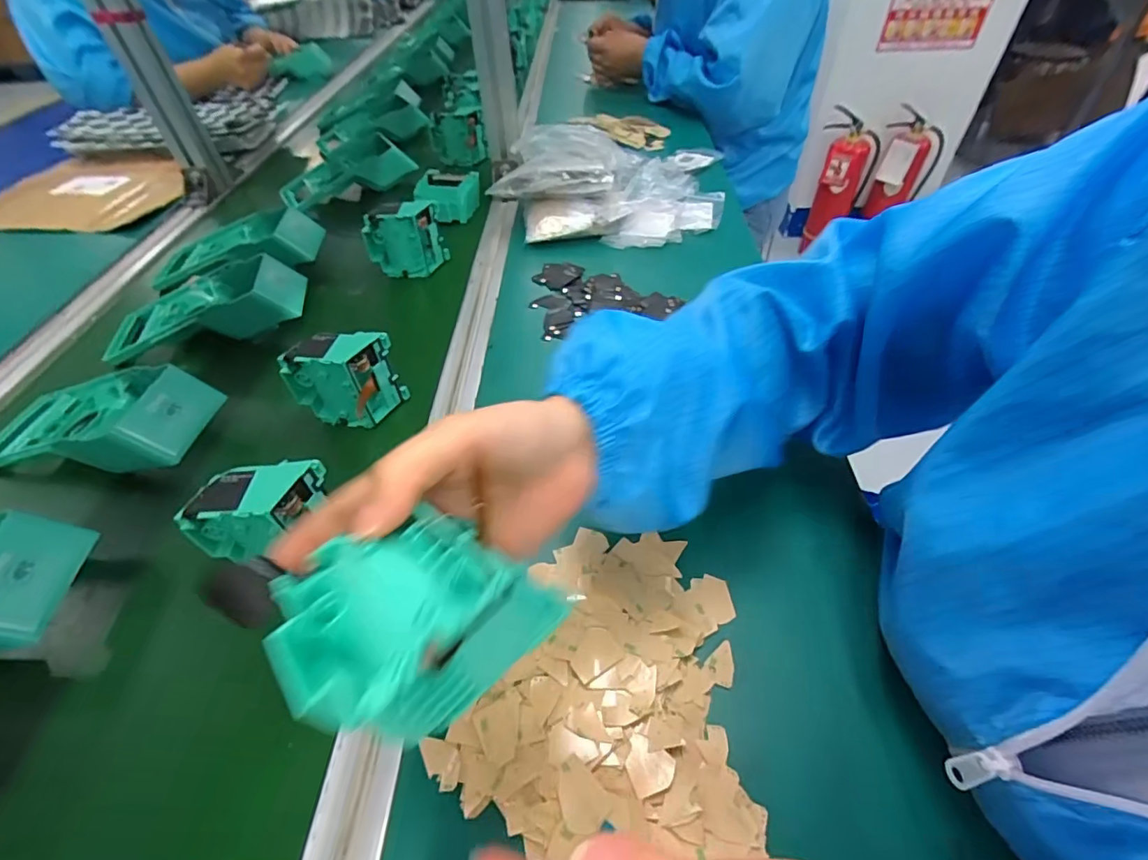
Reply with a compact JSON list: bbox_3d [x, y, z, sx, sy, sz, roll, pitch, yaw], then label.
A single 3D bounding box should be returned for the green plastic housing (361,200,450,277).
[{"bbox_3d":[-0.191,-0.213,0.579,0.083,0.083,0.031,-1,50,-7],"label":"green plastic housing"}]

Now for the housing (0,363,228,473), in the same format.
[{"bbox_3d":[-0.383,-0.008,0.410,0.172,0.042,0.095,1,48,13],"label":"housing"}]

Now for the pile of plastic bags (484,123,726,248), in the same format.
[{"bbox_3d":[0.051,-0.303,0.633,0.273,0.089,0.155,8,49,0],"label":"pile of plastic bags"}]

